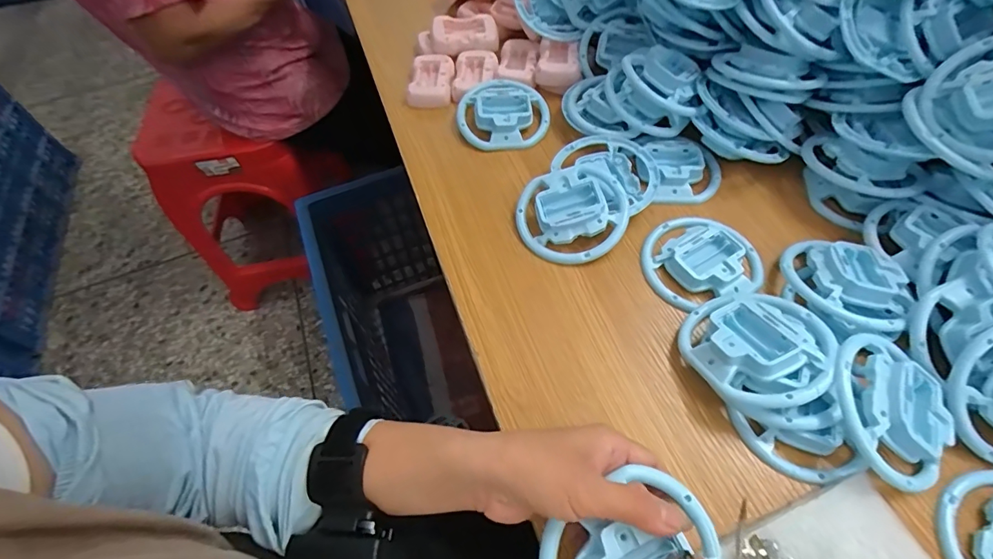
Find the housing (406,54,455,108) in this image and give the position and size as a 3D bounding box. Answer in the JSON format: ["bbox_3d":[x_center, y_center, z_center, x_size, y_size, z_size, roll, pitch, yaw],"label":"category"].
[{"bbox_3d":[-0.080,-0.247,0.567,0.050,0.017,0.084,2,59,4],"label":"housing"}]

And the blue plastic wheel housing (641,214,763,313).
[{"bbox_3d":[0.183,-0.022,0.414,0.098,0.017,0.093,-2,58,2],"label":"blue plastic wheel housing"}]

